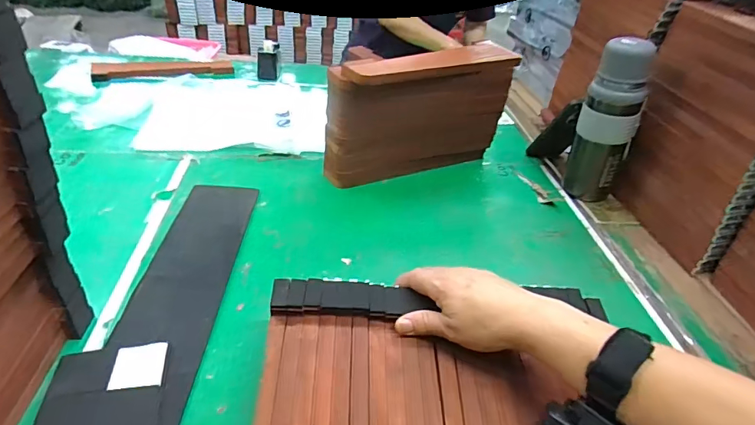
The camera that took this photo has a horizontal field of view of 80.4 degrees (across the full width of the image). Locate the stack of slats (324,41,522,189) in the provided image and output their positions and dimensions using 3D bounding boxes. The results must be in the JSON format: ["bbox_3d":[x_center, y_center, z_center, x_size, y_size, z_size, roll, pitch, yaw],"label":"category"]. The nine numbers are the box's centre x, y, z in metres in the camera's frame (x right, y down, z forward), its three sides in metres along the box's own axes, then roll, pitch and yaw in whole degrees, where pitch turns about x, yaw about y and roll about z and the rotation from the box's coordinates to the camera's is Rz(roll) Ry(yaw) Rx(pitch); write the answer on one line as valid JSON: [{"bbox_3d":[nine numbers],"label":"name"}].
[{"bbox_3d":[0.070,-0.150,0.716,0.305,0.194,0.060,-11,40,-22],"label":"stack of slats"}]

